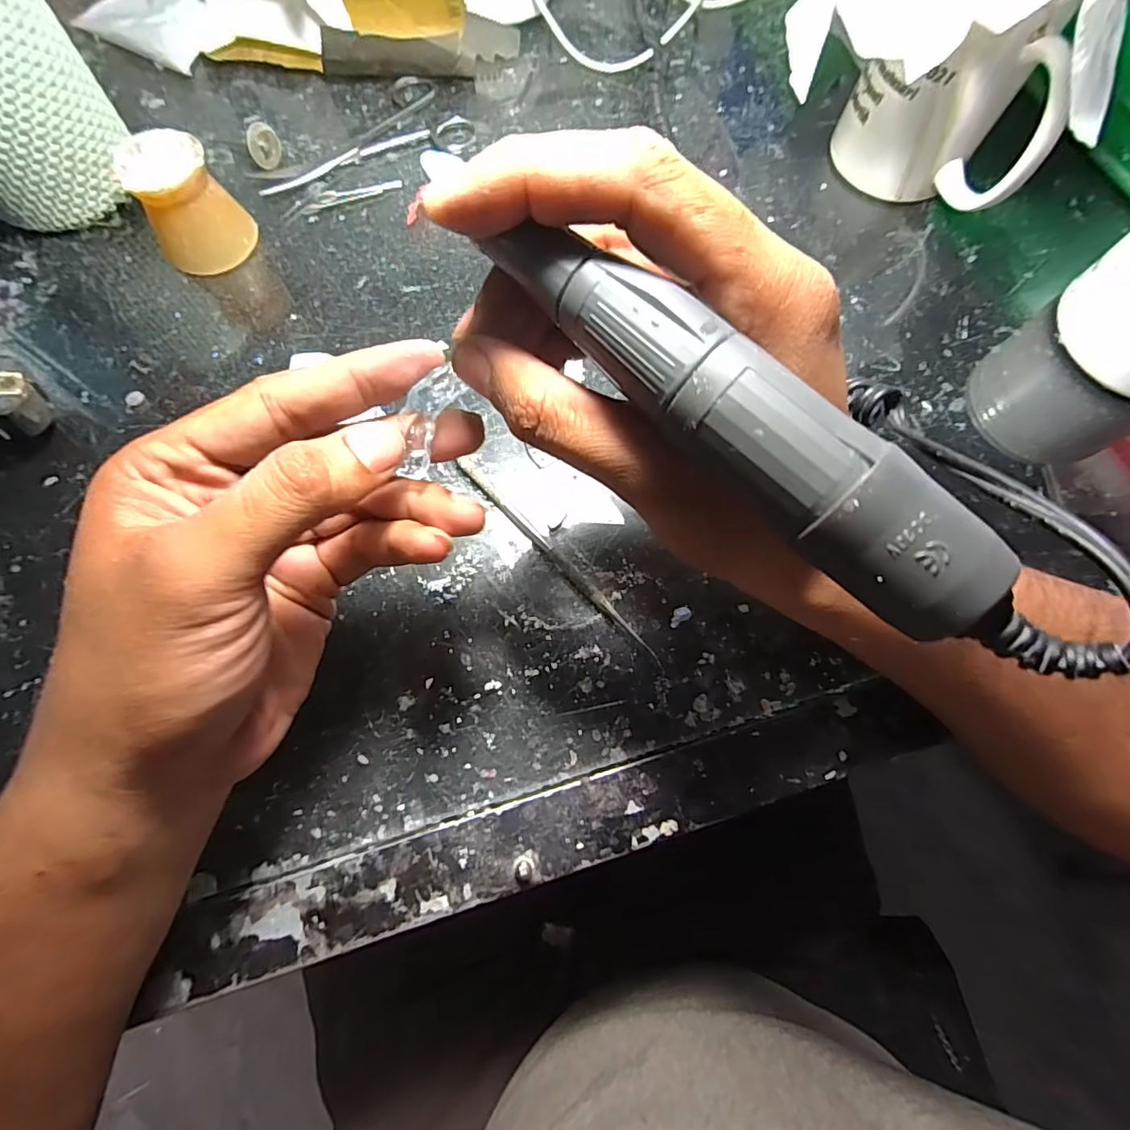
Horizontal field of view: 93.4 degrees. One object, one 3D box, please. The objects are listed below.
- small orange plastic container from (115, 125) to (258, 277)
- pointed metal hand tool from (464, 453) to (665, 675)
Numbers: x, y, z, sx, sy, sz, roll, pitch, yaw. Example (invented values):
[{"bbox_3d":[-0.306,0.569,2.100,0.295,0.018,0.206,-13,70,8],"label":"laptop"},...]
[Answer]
[{"bbox_3d":[-0.204,-0.195,0.288,0.047,0.045,0.046,-35,77,-11],"label":"small orange plastic container"},{"bbox_3d":[-0.004,-0.003,0.252,0.006,0.006,0.135,-42,79,-13],"label":"pointed metal hand tool"}]

